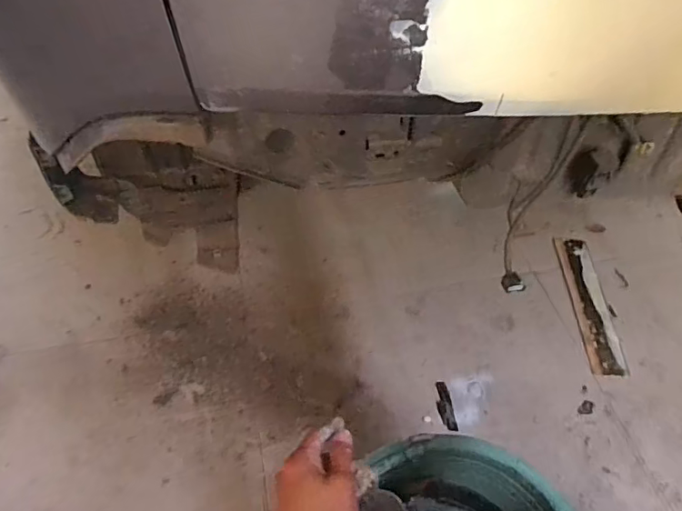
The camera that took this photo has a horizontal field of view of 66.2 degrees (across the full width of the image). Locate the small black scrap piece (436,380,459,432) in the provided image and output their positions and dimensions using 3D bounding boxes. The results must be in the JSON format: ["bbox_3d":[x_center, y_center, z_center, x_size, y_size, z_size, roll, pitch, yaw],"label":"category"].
[{"bbox_3d":[0.176,0.255,0.888,0.026,0.005,0.086,-4,51,-5],"label":"small black scrap piece"}]

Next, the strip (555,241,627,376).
[{"bbox_3d":[0.492,0.090,1.039,0.070,0.008,0.317,3,51,0],"label":"strip"}]

